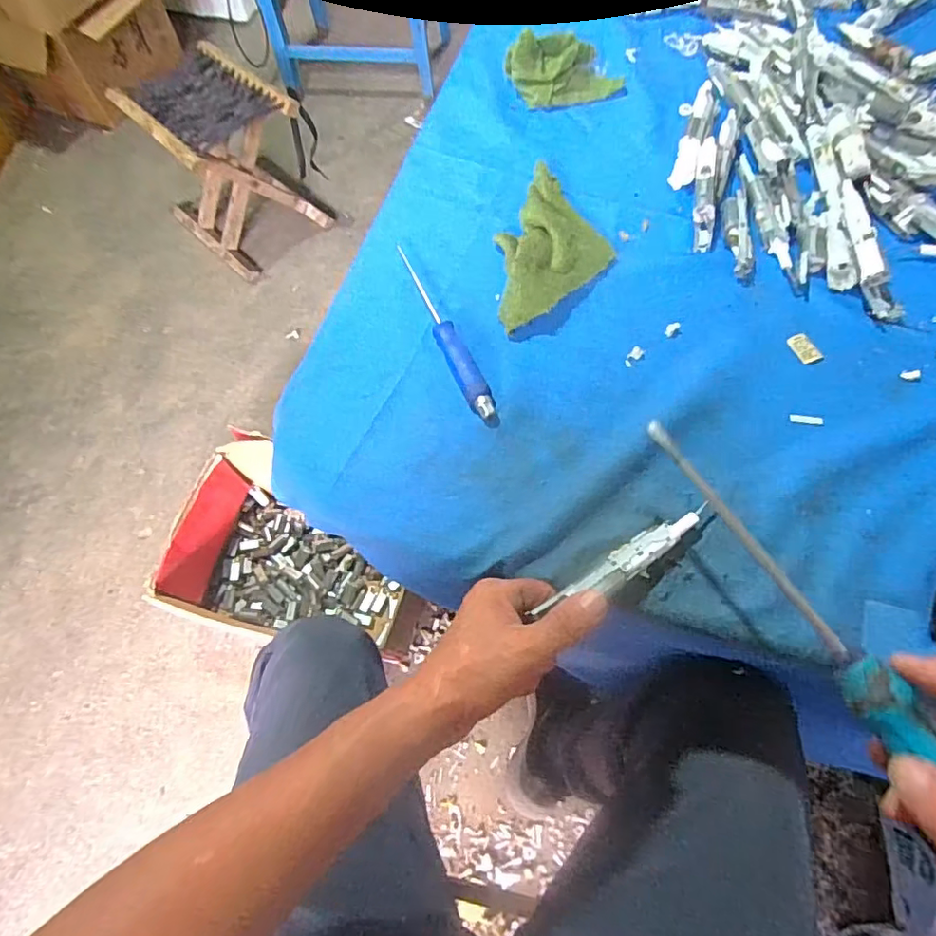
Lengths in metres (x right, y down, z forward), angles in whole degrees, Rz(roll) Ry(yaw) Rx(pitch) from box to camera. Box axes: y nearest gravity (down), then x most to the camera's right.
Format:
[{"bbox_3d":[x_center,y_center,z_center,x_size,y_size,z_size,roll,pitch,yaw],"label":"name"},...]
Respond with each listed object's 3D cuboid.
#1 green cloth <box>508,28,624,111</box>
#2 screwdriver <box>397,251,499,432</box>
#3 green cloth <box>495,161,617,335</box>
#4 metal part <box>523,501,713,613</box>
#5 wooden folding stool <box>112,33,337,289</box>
[{"bbox_3d":[0.102,-0.416,0.576,0.111,0.039,0.064,-18,67,-6],"label":"green cloth"},{"bbox_3d":[-0.020,-0.110,0.452,0.019,0.013,0.187,-24,67,-8],"label":"screwdriver"},{"bbox_3d":[0.075,-0.193,0.479,0.093,0.032,0.174,11,67,7],"label":"green cloth"},{"bbox_3d":[0.101,0.063,0.359,0.133,0.019,0.021,-28,68,-15],"label":"metal part"},{"bbox_3d":[-0.556,-0.708,1.302,0.320,0.308,0.286,39,73,17],"label":"wooden folding stool"}]

